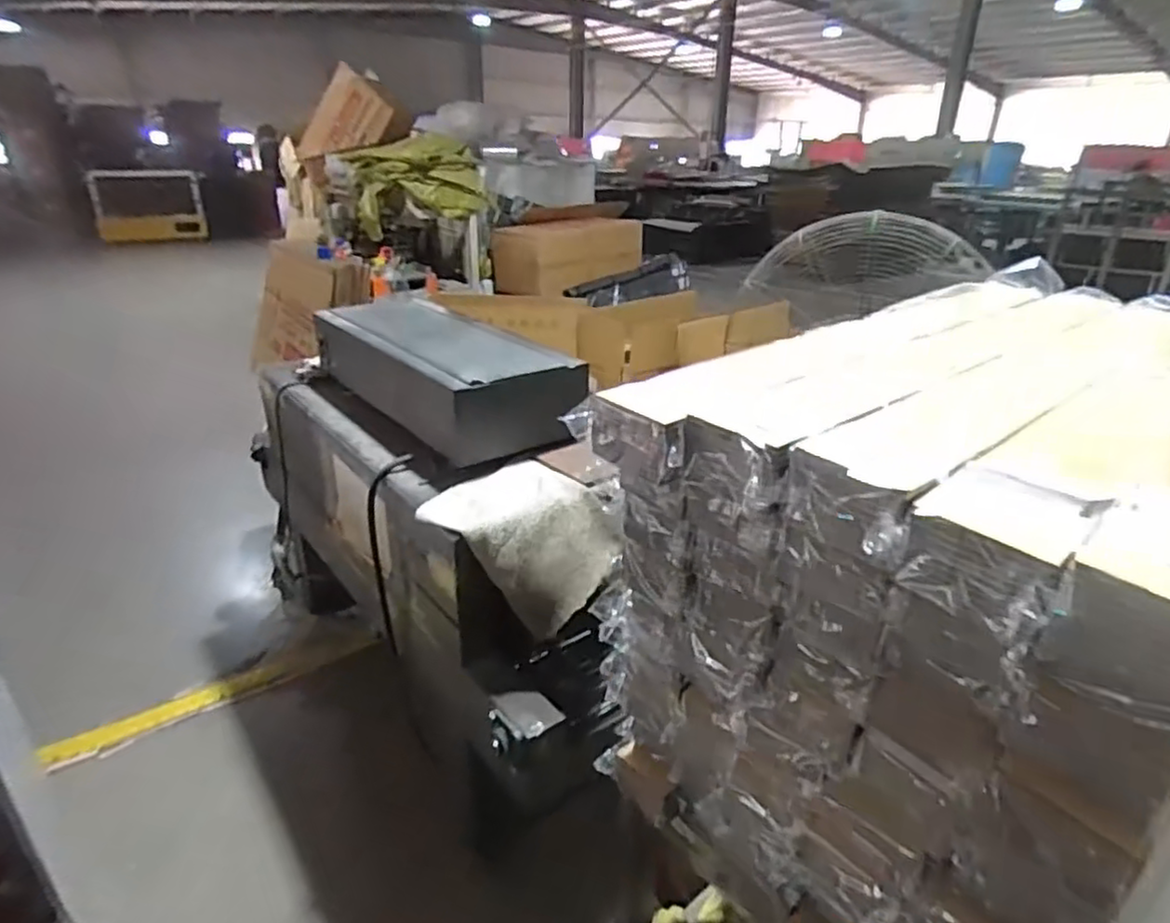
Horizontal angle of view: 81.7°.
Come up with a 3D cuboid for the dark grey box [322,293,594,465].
[{"bbox_3d":[-0.360,-0.216,1.611,0.332,0.198,0.689,-18,31,-34],"label":"dark grey box"}]

